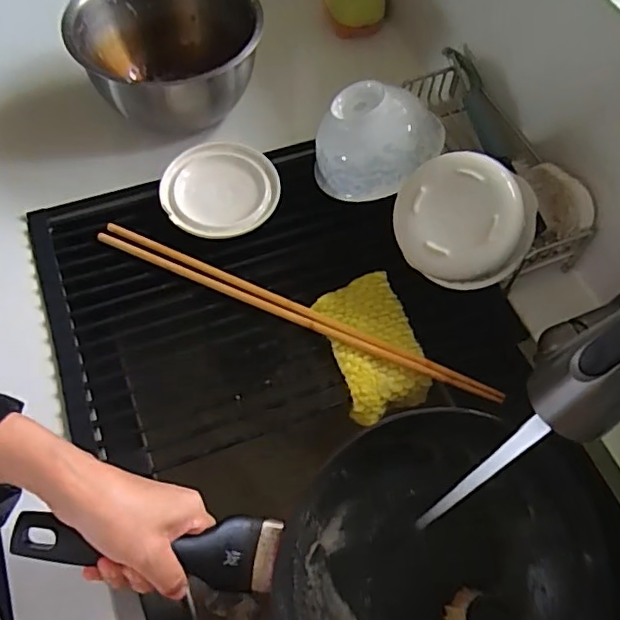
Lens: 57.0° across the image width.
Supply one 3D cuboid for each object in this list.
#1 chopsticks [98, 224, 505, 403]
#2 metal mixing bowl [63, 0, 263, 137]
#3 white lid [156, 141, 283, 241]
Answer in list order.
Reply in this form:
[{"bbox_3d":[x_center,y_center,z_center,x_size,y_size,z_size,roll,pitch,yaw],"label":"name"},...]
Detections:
[{"bbox_3d":[-0.023,-0.003,0.572,0.429,0.016,0.023,22,62,12],"label":"chopsticks"},{"bbox_3d":[-0.161,-0.303,0.682,0.201,0.127,0.220,1,61,-2],"label":"metal mixing bowl"},{"bbox_3d":[-0.095,-0.132,0.625,0.116,0.022,0.122,3,65,-6],"label":"white lid"}]

